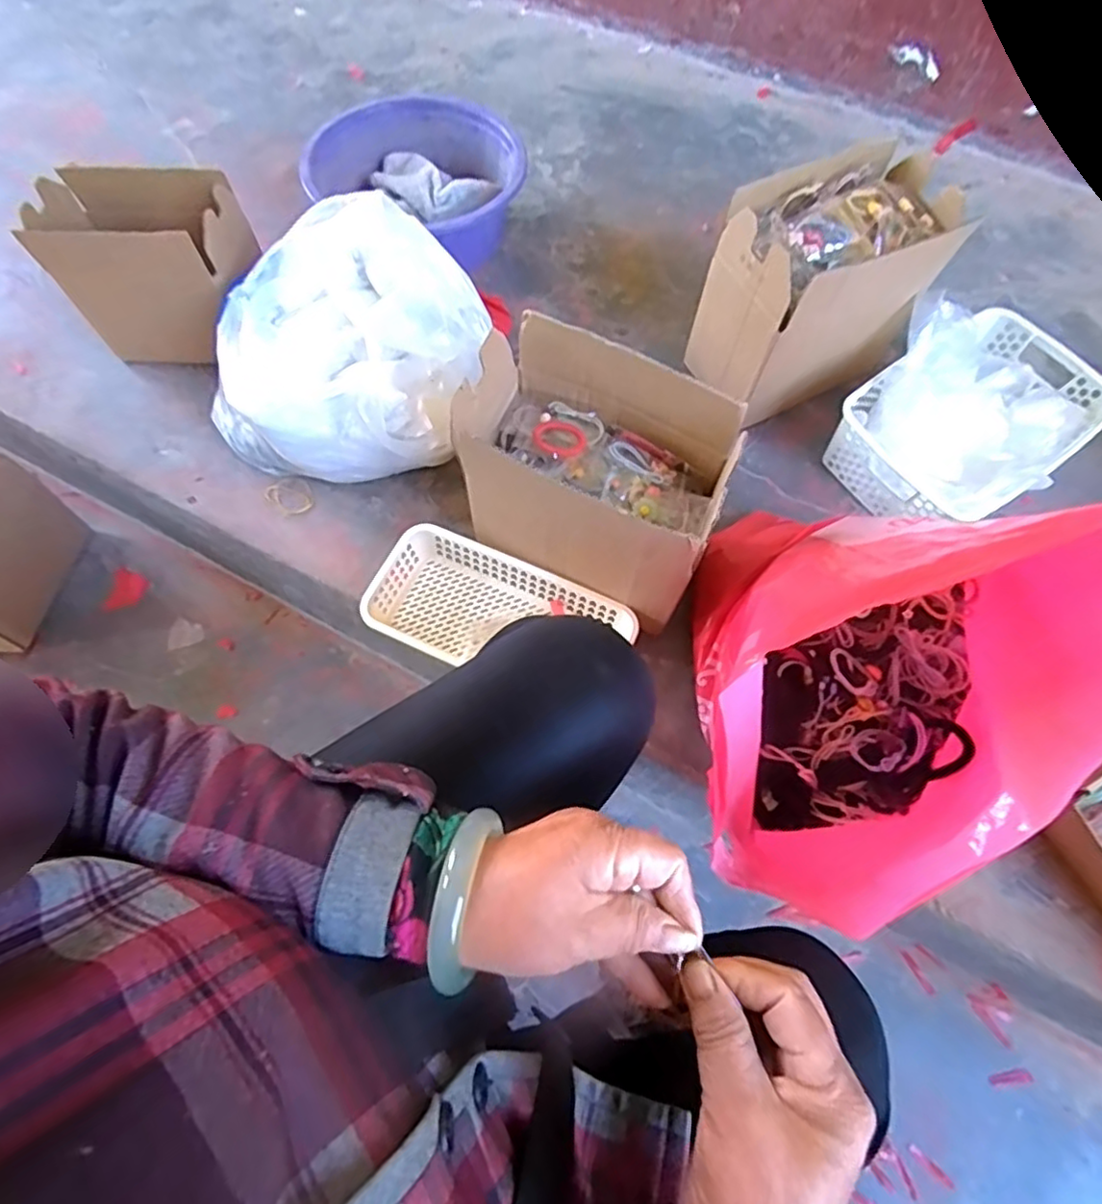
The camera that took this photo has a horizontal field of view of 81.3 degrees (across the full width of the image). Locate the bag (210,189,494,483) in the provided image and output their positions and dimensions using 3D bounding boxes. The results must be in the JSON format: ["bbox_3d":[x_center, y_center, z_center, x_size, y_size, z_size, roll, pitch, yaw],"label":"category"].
[{"bbox_3d":[-0.226,-0.274,0.724,0.285,0.197,0.248,12,65,4],"label":"bag"}]

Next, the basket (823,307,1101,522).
[{"bbox_3d":[0.483,-0.210,0.751,0.297,0.101,0.205,-33,70,-16],"label":"basket"}]

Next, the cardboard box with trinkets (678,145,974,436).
[{"bbox_3d":[0.307,-0.356,0.751,0.243,0.215,0.147,-24,68,-12],"label":"cardboard box with trinkets"}]

